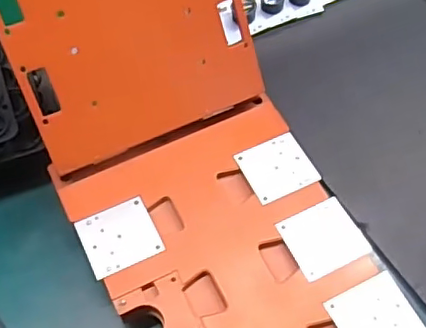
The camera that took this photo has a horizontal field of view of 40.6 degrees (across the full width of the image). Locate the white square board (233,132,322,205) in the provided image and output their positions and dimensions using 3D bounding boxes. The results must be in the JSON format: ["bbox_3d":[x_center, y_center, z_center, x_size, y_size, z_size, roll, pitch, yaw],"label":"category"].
[{"bbox_3d":[0.046,0.002,0.407,0.047,0.004,0.043,-23,64,-13],"label":"white square board"}]

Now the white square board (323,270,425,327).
[{"bbox_3d":[0.099,0.093,0.349,0.047,0.004,0.044,-24,64,-14],"label":"white square board"}]

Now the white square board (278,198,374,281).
[{"bbox_3d":[0.073,0.047,0.375,0.048,0.004,0.045,-23,64,-13],"label":"white square board"}]

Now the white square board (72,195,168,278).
[{"bbox_3d":[-0.061,0.047,0.377,0.047,0.004,0.044,-23,64,-14],"label":"white square board"}]

